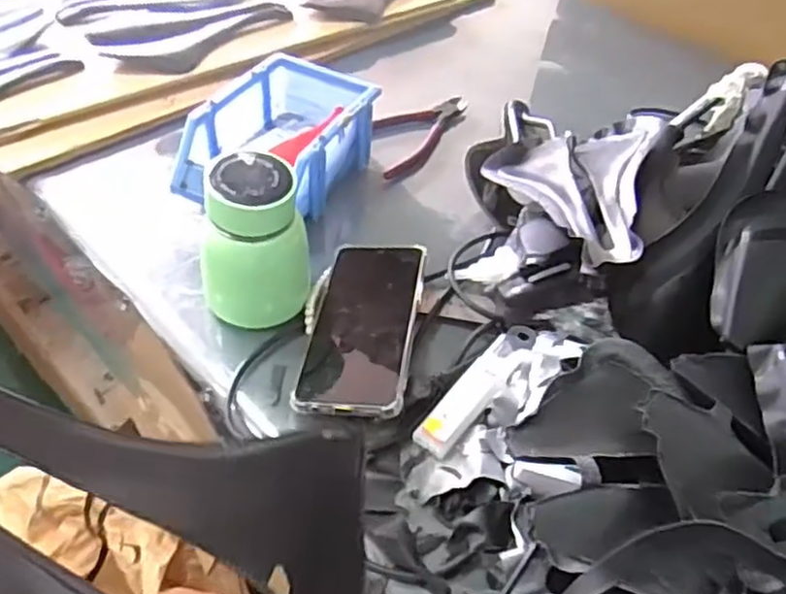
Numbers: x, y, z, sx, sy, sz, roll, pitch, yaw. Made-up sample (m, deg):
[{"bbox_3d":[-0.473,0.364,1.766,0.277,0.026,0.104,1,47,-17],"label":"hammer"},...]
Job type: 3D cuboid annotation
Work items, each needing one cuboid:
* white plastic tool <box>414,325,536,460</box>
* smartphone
[{"bbox_3d":[0.060,0.062,0.511,0.029,0.017,0.123,30,53,22],"label":"white plastic tool"},{"bbox_3d":[-0.021,0.019,0.533,0.075,0.014,0.162,5,48,8],"label":"smartphone"}]

